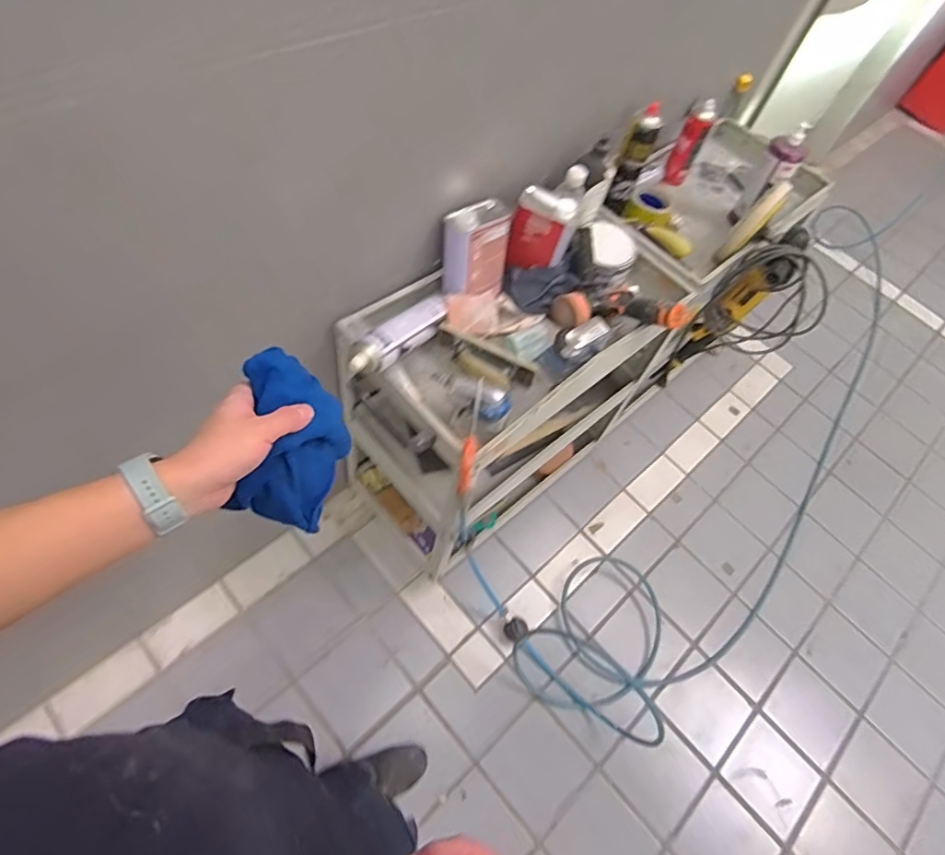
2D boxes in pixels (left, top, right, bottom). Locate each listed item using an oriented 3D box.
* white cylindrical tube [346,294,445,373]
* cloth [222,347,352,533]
[{"bbox_3d":[-0.120,-0.162,0.978,0.050,0.054,0.255,30,44,14],"label":"white cylindrical tube"},{"bbox_3d":[-0.177,0.012,0.561,0.080,0.133,0.138,9,58,2],"label":"cloth"}]

